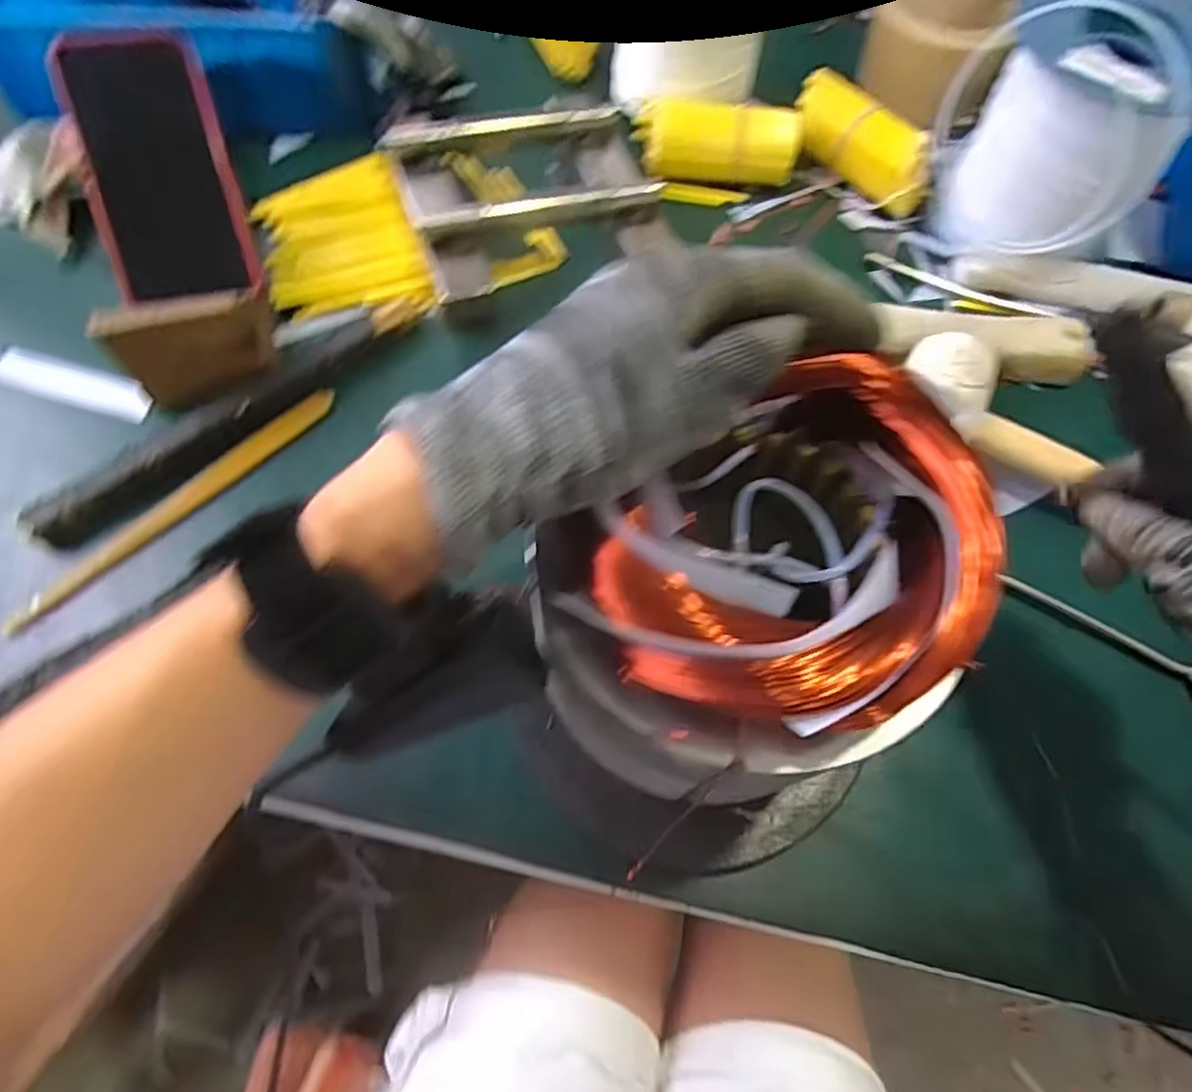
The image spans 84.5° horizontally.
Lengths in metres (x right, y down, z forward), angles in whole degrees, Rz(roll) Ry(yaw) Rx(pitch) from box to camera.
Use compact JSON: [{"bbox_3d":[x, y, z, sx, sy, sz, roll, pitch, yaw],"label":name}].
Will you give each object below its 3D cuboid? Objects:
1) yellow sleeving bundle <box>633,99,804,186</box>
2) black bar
[{"bbox_3d":[0.096,-0.325,0.533,0.131,0.046,0.046,13,63,3],"label":"yellow sleeving bundle"},{"bbox_3d":[-0.233,-0.076,0.406,0.223,0.016,0.032,-41,72,-20],"label":"black bar"}]

